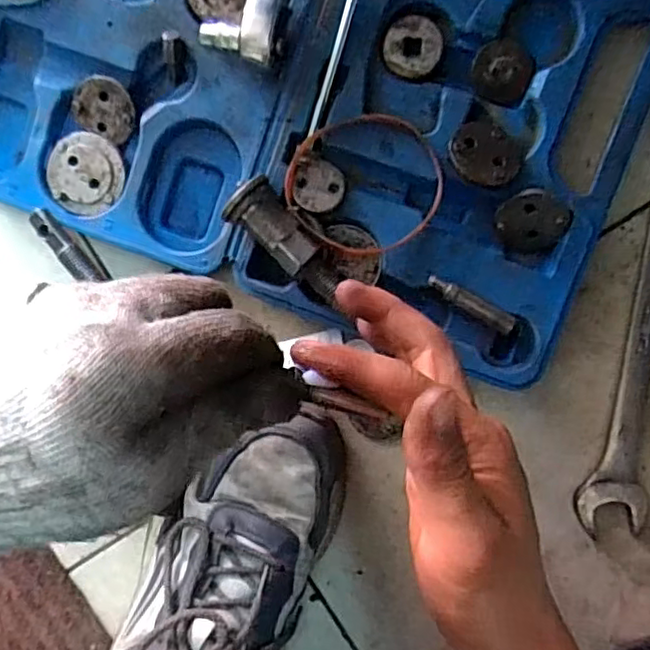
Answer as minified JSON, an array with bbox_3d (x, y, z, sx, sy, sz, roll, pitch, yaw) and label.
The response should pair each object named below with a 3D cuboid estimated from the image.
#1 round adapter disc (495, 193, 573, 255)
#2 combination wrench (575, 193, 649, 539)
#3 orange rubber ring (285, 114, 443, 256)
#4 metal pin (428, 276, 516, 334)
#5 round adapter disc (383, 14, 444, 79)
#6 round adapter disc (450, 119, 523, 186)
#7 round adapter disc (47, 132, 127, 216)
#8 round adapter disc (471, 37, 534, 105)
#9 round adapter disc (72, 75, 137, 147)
[{"bbox_3d":[0.119,-0.058,0.369,0.041,0.006,0.032,8,94,5],"label":"round adapter disc"},{"bbox_3d":[0.197,0.002,0.390,0.038,0.010,0.251,10,95,4],"label":"combination wrench"},{"bbox_3d":[0.023,-0.081,0.375,0.086,0.010,0.084,0,94,5],"label":"orange rubber ring"},{"bbox_3d":[0.083,-0.012,0.372,0.053,0.016,0.011,30,96,3],"label":"metal pin"},{"bbox_3d":[0.051,-0.162,0.374,0.033,0.004,0.034,0,94,5],"label":"round adapter disc"},{"bbox_3d":[0.091,-0.096,0.365,0.034,0.013,0.039,-24,91,6],"label":"round adapter disc"},{"bbox_3d":[-0.150,-0.094,0.403,0.047,0.004,0.049,0,94,5],"label":"round adapter disc"},{"bbox_3d":[0.103,-0.148,0.374,0.033,0.004,0.032,0,94,5],"label":"round adapter disc"},{"bbox_3d":[-0.138,-0.135,0.403,0.039,0.008,0.035,22,95,3],"label":"round adapter disc"}]

